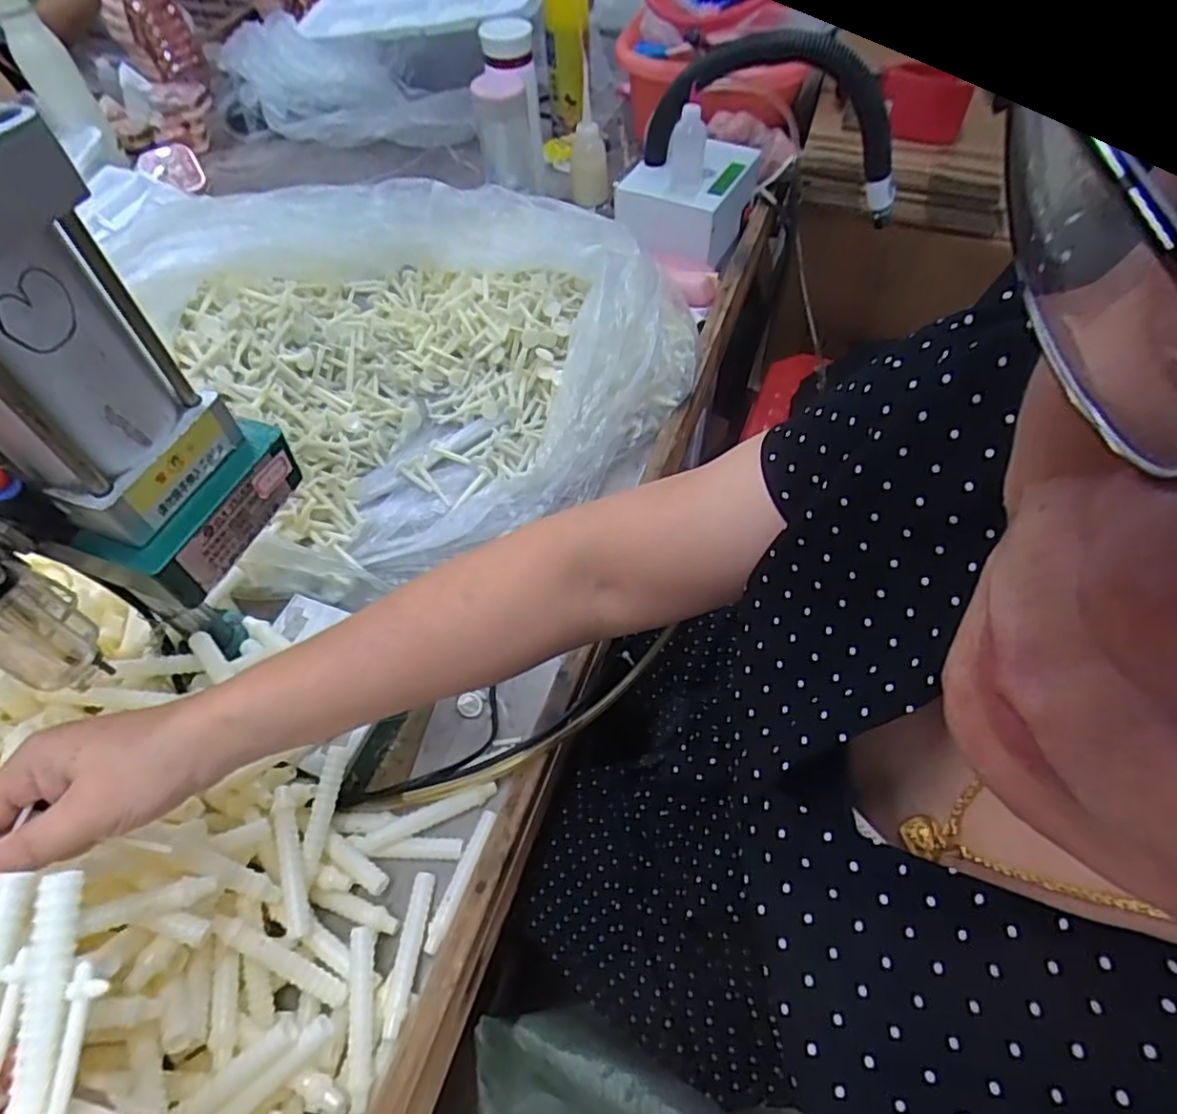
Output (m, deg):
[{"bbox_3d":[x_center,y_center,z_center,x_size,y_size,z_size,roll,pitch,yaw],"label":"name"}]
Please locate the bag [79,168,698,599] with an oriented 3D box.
[{"bbox_3d":[-0.168,-0.232,0.683,0.455,0.159,0.455,-25,59,-15],"label":"bag"}]

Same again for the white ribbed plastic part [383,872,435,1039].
[{"bbox_3d":[-0.116,0.252,0.427,0.015,0.016,0.091,3,56,3],"label":"white ribbed plastic part"}]

